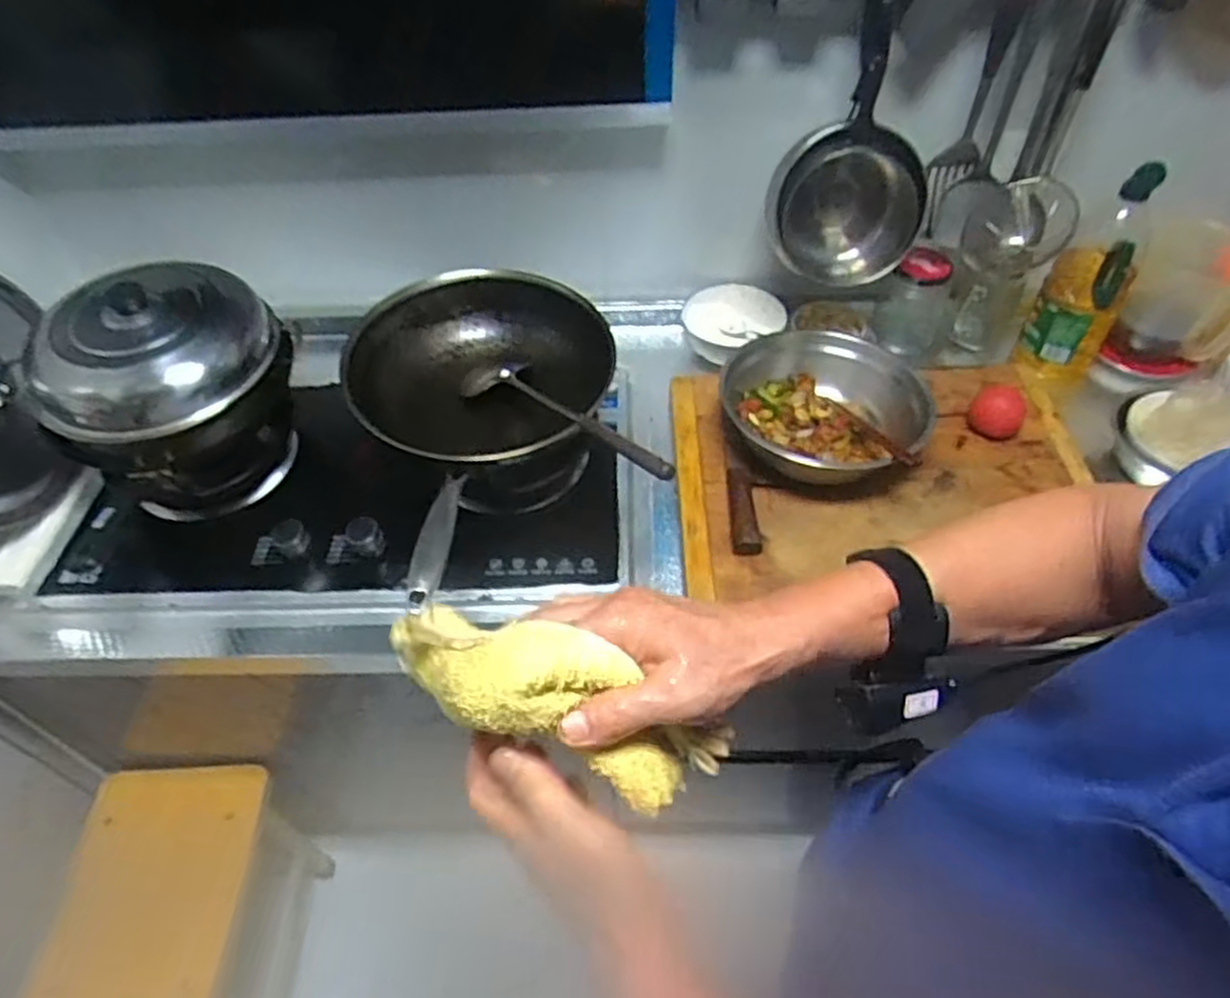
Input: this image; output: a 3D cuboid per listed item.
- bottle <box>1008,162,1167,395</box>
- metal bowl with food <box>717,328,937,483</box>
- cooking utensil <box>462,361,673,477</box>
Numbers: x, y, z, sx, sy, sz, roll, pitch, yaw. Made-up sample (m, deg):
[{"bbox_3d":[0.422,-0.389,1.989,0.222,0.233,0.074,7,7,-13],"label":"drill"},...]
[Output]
[{"bbox_3d":[0.614,-0.273,0.991,0.098,0.294,0.082,28,56,23],"label":"bottle"},{"bbox_3d":[0.252,-0.103,0.941,0.232,0.095,0.230,1,49,3],"label":"metal bowl with food"},{"bbox_3d":[-0.067,-0.100,0.882,0.065,0.032,0.396,-36,43,-25],"label":"cooking utensil"}]

